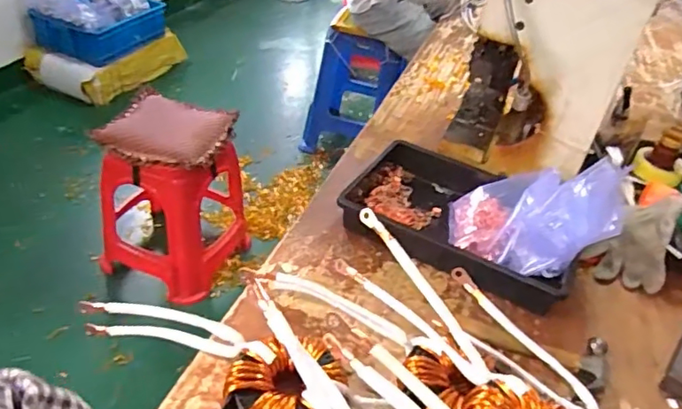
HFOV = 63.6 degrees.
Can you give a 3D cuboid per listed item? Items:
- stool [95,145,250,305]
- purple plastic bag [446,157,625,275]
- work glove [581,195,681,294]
[{"bbox_3d":[-0.489,-0.005,1.664,0.371,0.441,0.364,20,40,16],"label":"stool"},{"bbox_3d":[0.288,0.015,0.859,0.214,0.169,0.179,15,39,10],"label":"purple plastic bag"},{"bbox_3d":[0.488,0.059,0.897,0.119,0.117,0.129,33,45,29],"label":"work glove"}]

